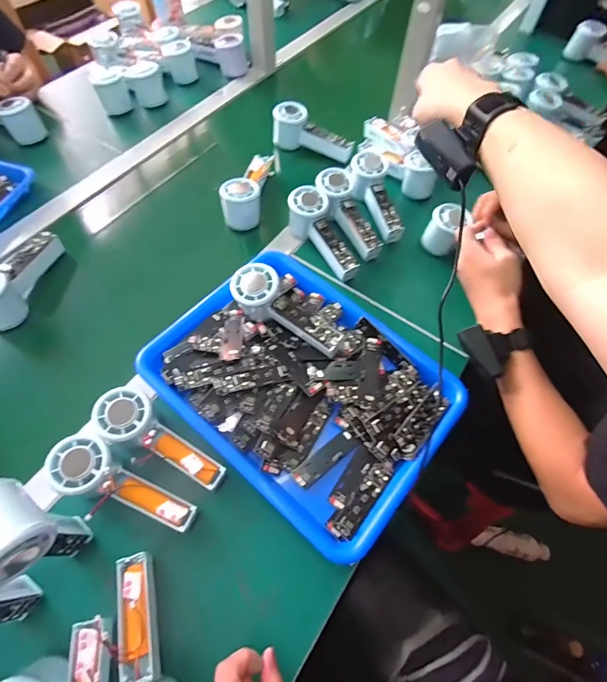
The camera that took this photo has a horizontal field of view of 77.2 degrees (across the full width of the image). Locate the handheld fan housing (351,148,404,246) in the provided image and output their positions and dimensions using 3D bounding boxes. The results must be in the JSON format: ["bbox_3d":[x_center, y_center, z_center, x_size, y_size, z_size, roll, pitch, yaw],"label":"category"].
[{"bbox_3d":[0.121,-0.231,0.619,0.065,0.055,0.160,-16,78,-10],"label":"handheld fan housing"}]

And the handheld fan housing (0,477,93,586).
[{"bbox_3d":[-0.226,0.175,0.331,0.056,0.148,0.084,-39,67,-21],"label":"handheld fan housing"}]

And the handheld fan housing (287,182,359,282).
[{"bbox_3d":[0.032,-0.159,0.571,0.062,0.049,0.155,-28,78,-16],"label":"handheld fan housing"}]

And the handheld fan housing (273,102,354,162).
[{"bbox_3d":[0.022,-0.379,0.693,0.151,0.067,0.044,24,62,13],"label":"handheld fan housing"}]

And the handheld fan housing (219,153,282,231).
[{"bbox_3d":[-0.081,-0.252,0.624,0.056,0.065,0.145,17,61,9],"label":"handheld fan housing"}]

